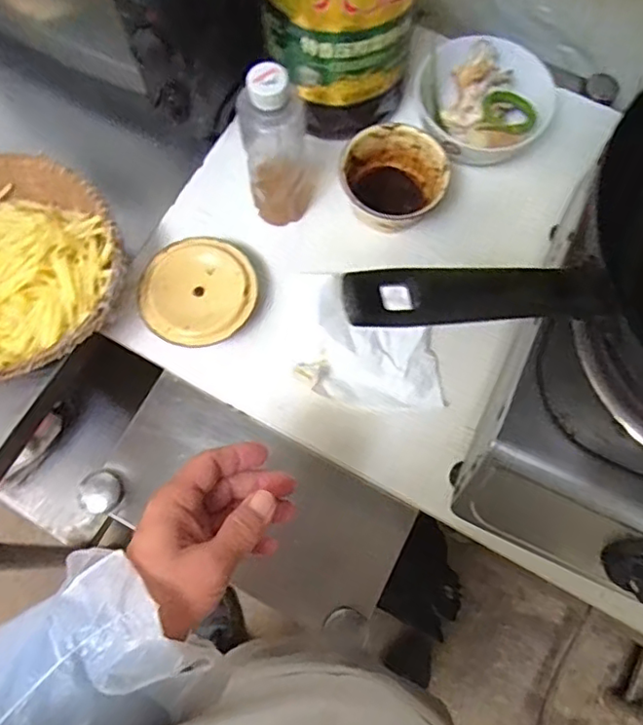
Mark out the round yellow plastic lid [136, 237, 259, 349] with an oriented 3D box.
[{"bbox_3d":[-0.118,-0.068,0.580,0.106,0.021,0.111,35,75,11],"label":"round yellow plastic lid"}]

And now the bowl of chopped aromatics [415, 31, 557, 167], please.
[{"bbox_3d":[0.170,-0.275,0.622,0.129,0.056,0.120,0,71,0],"label":"bowl of chopped aromatics"}]

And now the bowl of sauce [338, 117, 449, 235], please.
[{"bbox_3d":[0.073,-0.181,0.615,0.101,0.072,0.107,0,71,0],"label":"bowl of sauce"}]

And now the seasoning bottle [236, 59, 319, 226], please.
[{"bbox_3d":[-0.042,-0.192,0.550,0.063,0.185,0.049,1,71,0],"label":"seasoning bottle"}]

